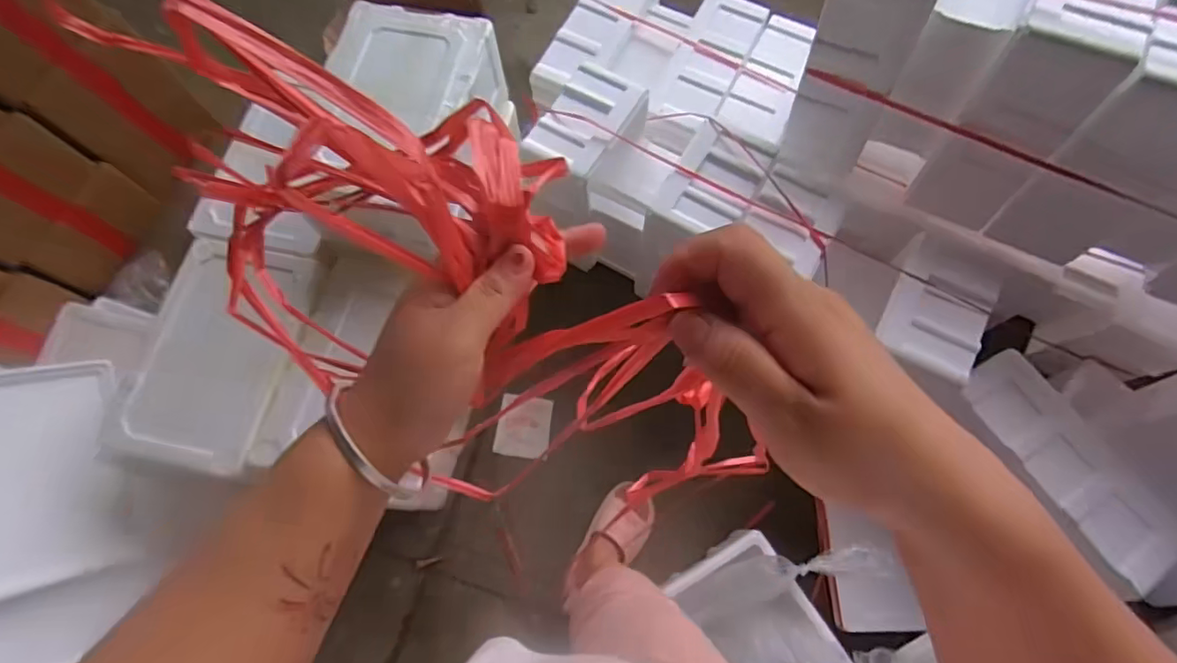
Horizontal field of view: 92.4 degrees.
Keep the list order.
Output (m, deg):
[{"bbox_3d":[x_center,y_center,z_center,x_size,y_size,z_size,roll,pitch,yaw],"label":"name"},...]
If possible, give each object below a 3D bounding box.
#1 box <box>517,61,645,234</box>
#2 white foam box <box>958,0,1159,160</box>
[{"bbox_3d":[-0.009,-0.386,1.153,0.172,0.156,0.254,26,74,9],"label":"box"},{"bbox_3d":[0.725,-0.450,0.878,0.162,0.185,0.245,25,73,9],"label":"white foam box"}]

